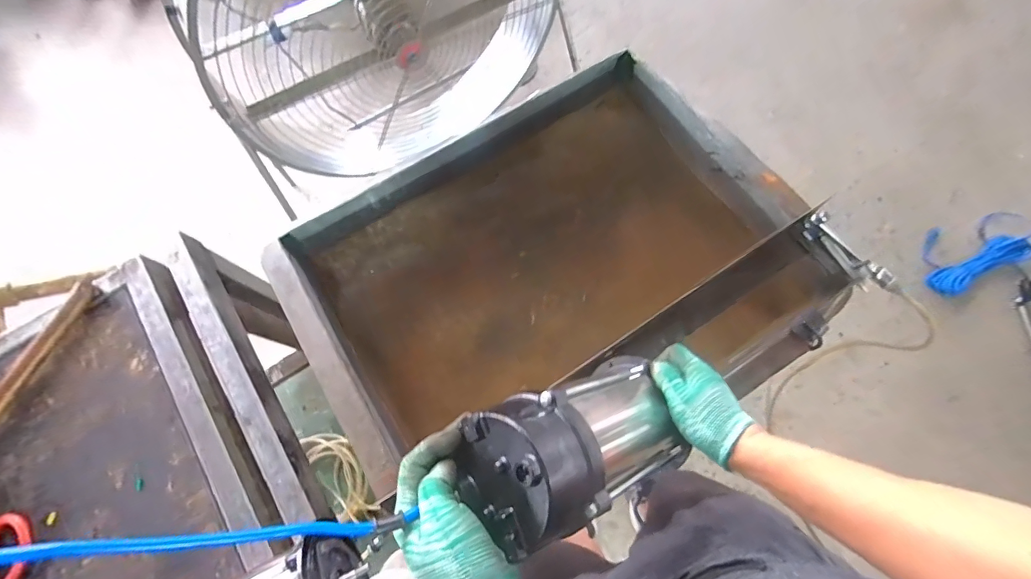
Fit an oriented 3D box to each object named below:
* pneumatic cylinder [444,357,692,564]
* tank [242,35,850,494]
[{"bbox_3d":[0.072,0.148,0.431,0.104,0.253,0.120,-37,70,36],"label":"pneumatic cylinder"},{"bbox_3d":[0.060,-0.006,0.764,0.756,0.214,0.589,-32,75,-9],"label":"tank"}]

